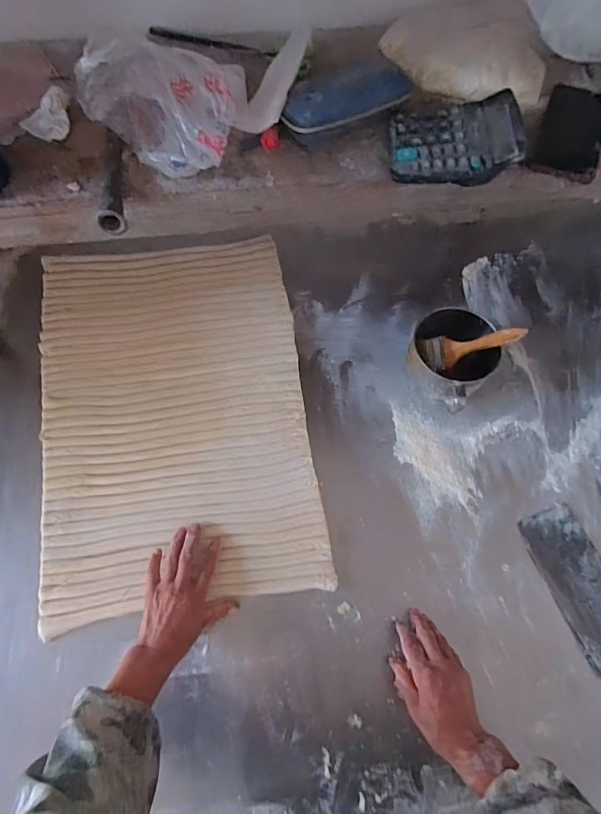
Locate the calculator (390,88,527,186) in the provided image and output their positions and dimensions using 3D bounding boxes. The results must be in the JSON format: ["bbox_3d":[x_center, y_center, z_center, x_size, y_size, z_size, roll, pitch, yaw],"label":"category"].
[{"bbox_3d":[0.186,-0.328,0.531,0.148,0.037,0.128,2,67,0],"label":"calculator"}]

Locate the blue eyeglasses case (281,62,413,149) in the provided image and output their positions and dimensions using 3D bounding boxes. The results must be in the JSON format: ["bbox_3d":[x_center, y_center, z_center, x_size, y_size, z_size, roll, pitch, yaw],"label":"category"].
[{"bbox_3d":[0.057,-0.382,0.548,0.171,0.047,0.066,-21,69,-9],"label":"blue eyeglasses case"}]

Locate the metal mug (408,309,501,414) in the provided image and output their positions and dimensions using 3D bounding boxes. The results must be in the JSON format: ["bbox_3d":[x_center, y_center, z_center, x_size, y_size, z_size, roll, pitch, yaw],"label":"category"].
[{"bbox_3d":[0.265,-0.082,0.767,0.144,0.097,0.151,-37,74,-13],"label":"metal mug"}]

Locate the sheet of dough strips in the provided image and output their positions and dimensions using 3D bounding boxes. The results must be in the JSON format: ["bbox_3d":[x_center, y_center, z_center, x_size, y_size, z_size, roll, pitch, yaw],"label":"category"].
[{"bbox_3d":[-0.228,-0.022,0.778,0.453,0.025,0.694,-9,65,-2],"label":"sheet of dough strips"}]

